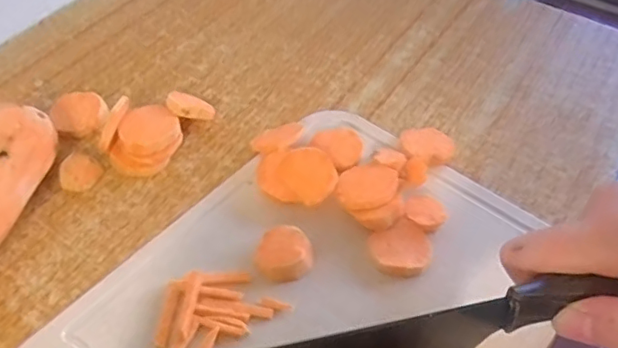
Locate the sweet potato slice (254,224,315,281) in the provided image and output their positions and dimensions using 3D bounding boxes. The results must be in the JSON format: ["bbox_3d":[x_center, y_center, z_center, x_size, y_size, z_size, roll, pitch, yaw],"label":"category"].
[{"bbox_3d":[-0.013,0.038,0.277,0.026,0.008,0.027,-1,51,1],"label":"sweet potato slice"}]

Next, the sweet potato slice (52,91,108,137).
[{"bbox_3d":[-0.133,-0.034,0.332,0.029,0.008,0.029,3,68,-6],"label":"sweet potato slice"}]

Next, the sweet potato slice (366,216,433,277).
[{"bbox_3d":[0.046,0.037,0.282,0.031,0.007,0.028,-21,53,-16],"label":"sweet potato slice"}]

